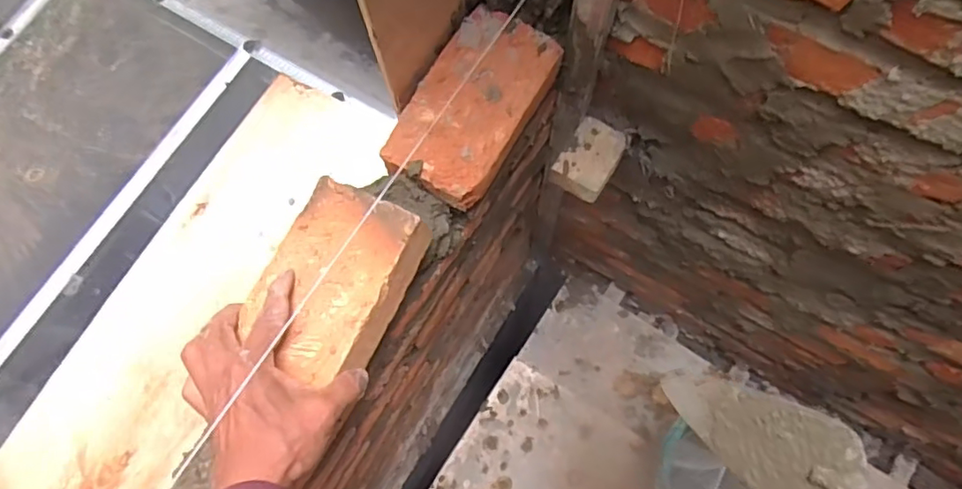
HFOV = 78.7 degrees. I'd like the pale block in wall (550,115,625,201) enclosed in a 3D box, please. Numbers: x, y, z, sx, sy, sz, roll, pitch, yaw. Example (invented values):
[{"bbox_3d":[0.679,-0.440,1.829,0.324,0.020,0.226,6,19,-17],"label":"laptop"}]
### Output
[{"bbox_3d":[0.126,-0.100,0.681,0.060,0.029,0.083,34,75,8],"label":"pale block in wall"}]

